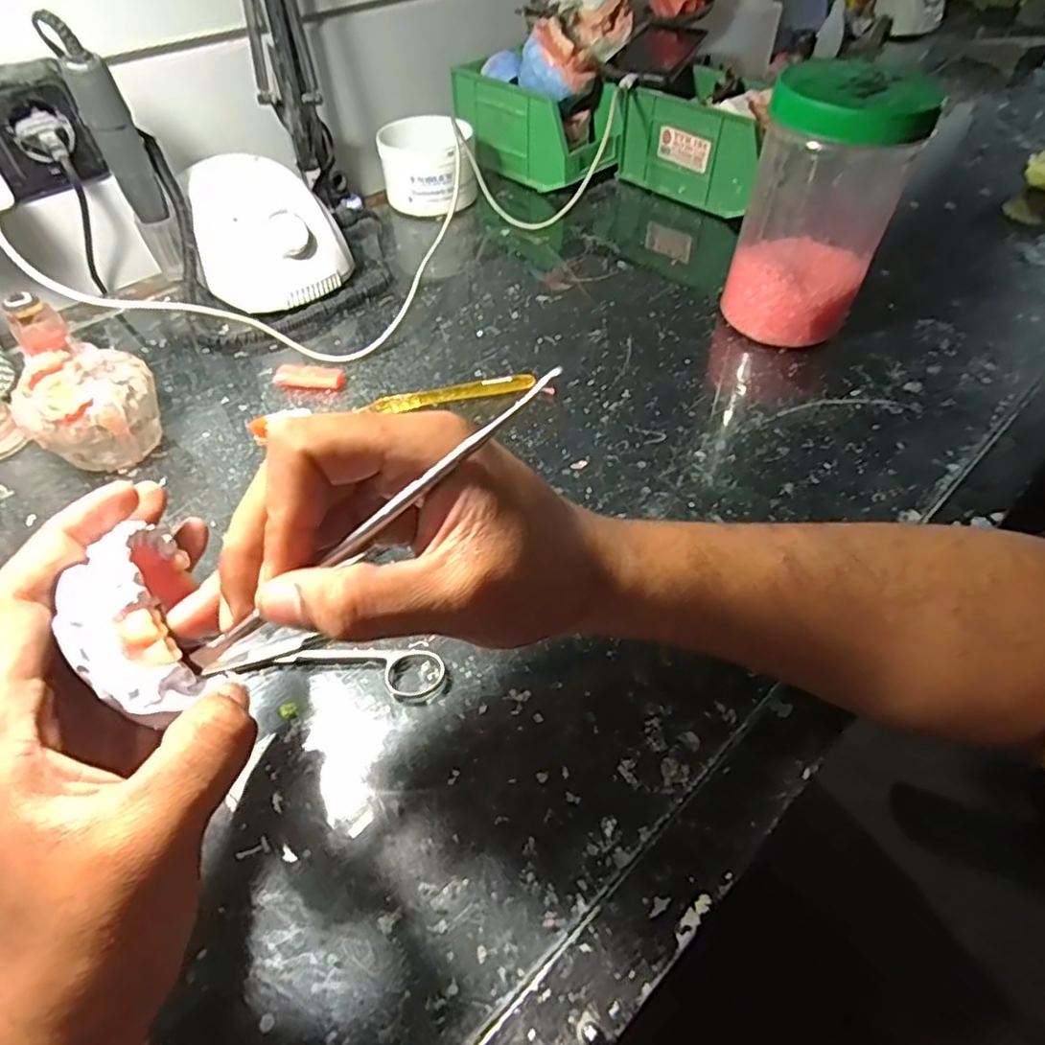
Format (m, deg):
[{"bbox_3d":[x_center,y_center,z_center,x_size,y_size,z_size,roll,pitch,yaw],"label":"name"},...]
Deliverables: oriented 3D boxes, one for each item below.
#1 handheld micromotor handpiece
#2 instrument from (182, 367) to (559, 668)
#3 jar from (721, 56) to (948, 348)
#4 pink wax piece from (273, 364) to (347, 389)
[{"bbox_3d":[-0.277,-0.252,0.449,0.028,0.167,0.023,-22,53,-17],"label":"handheld micromotor handpiece"},{"bbox_3d":[-0.041,-0.001,0.190,0.130,0.006,0.004,-39,57,-2],"label":"instrument"},{"bbox_3d":[0.203,-0.212,0.445,0.091,0.165,0.082,17,52,15],"label":"jar"},{"bbox_3d":[-0.153,-0.104,0.458,0.049,0.014,0.016,5,50,5],"label":"pink wax piece"}]

